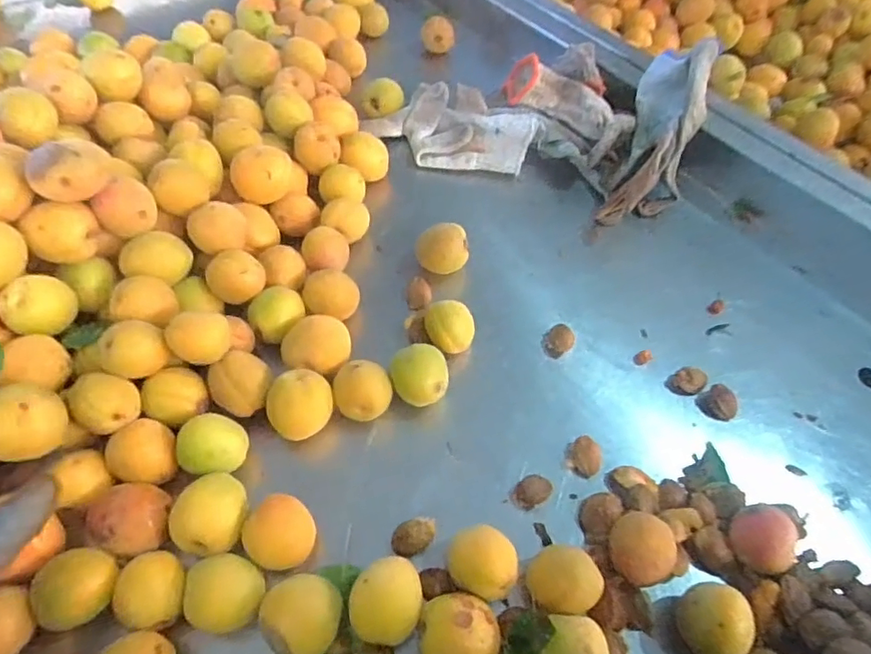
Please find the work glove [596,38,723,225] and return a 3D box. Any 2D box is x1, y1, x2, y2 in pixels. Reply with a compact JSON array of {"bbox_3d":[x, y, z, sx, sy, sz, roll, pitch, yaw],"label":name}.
[{"bbox_3d":[0.206,-0.176,0.494,0.068,0.053,0.192,22,76,12],"label":"work glove"}]

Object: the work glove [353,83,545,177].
[{"bbox_3d":[0.014,-0.196,0.530,0.161,0.039,0.077,12,55,5],"label":"work glove"}]

